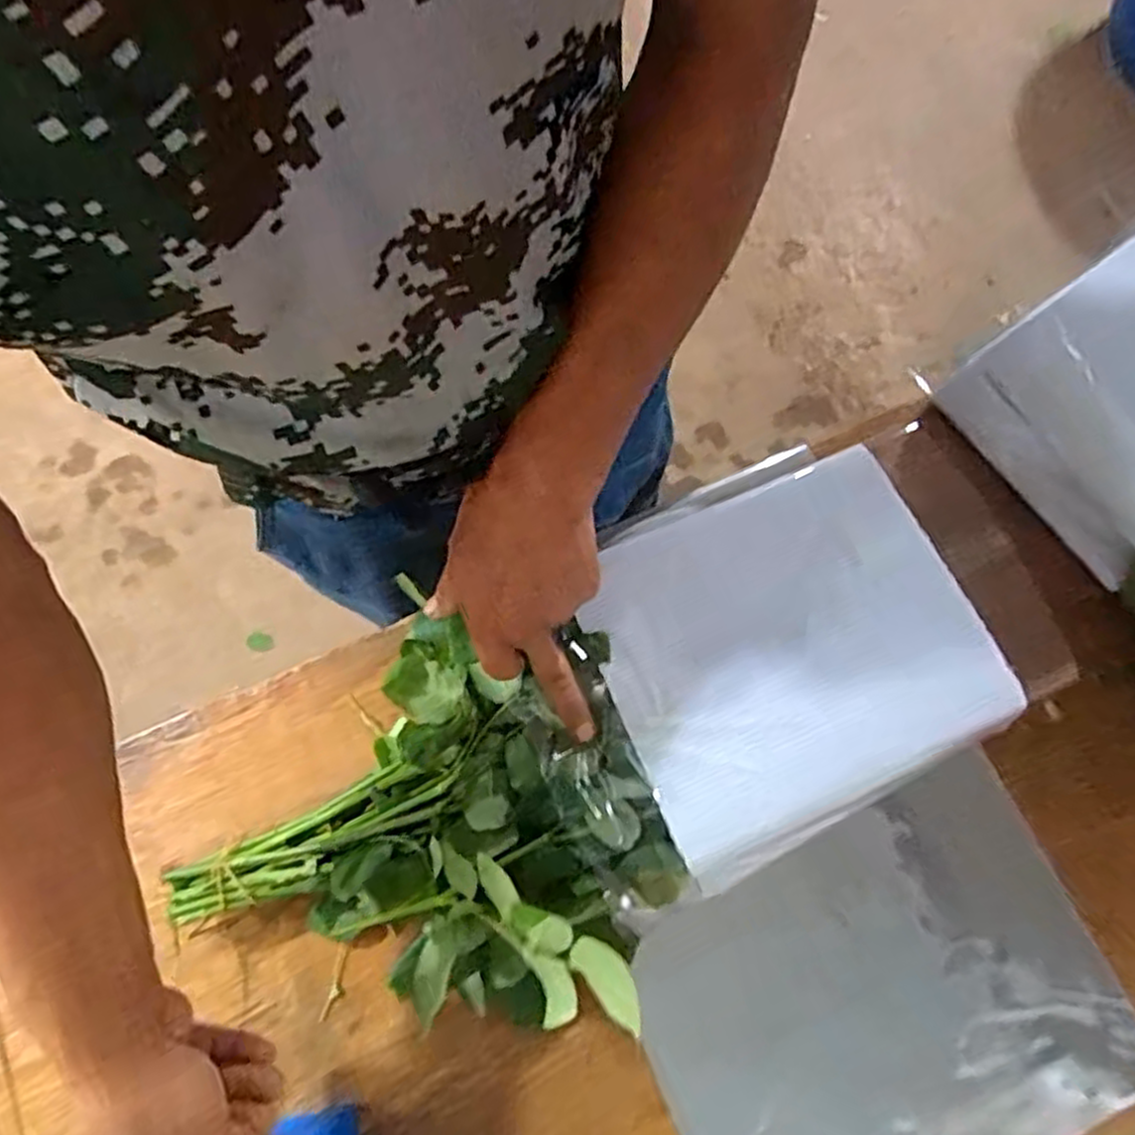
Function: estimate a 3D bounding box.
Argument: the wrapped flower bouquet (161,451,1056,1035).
[{"bbox_3d":[0.002,0.120,0.468,0.488,0.117,0.227,-32,76,6],"label":"wrapped flower bouquet"}]

